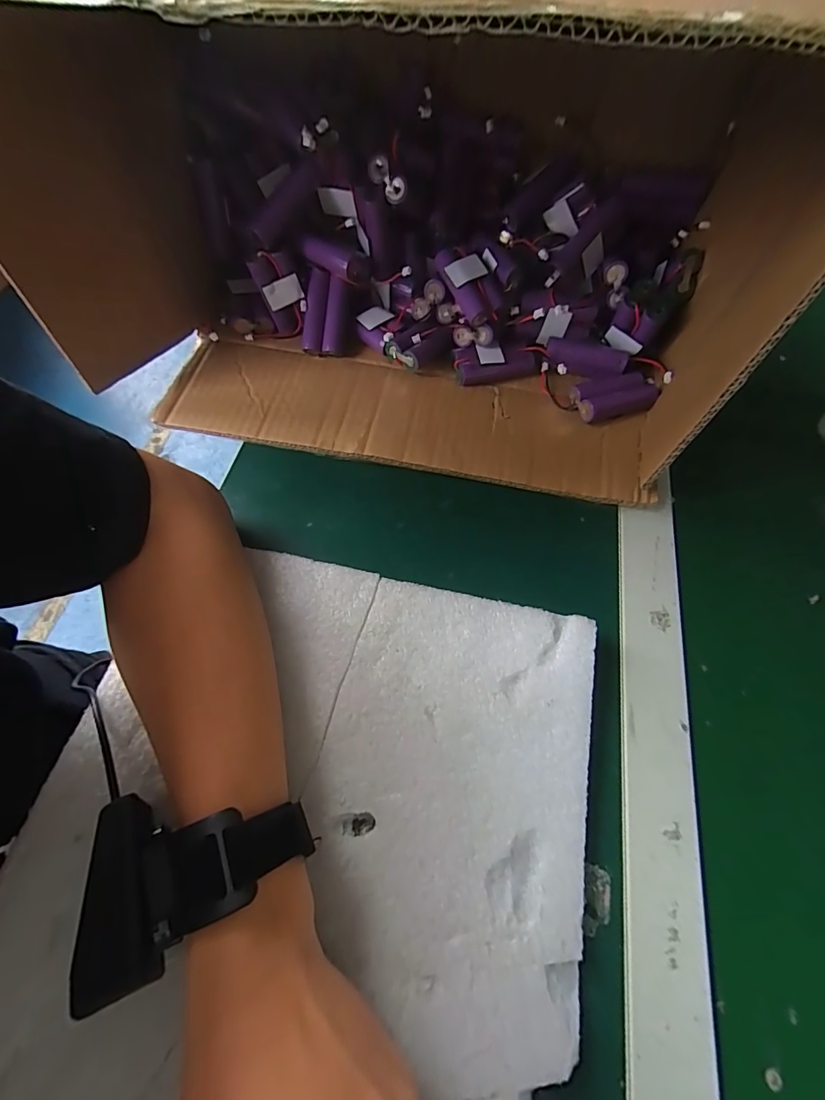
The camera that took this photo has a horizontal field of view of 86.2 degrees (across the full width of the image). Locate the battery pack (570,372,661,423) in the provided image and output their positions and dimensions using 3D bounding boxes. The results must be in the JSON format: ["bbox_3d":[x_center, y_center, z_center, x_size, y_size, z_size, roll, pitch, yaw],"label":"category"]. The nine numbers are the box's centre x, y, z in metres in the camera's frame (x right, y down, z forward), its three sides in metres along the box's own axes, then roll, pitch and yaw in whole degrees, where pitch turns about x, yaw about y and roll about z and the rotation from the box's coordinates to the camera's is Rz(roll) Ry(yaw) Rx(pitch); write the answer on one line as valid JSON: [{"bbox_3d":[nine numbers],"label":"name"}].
[{"bbox_3d":[0.168,-0.125,0.368,0.069,0.024,0.029,-14,64,-10],"label":"battery pack"}]

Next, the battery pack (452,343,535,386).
[{"bbox_3d":[0.070,-0.161,0.382,0.068,0.021,0.029,-4,62,-5],"label":"battery pack"}]

